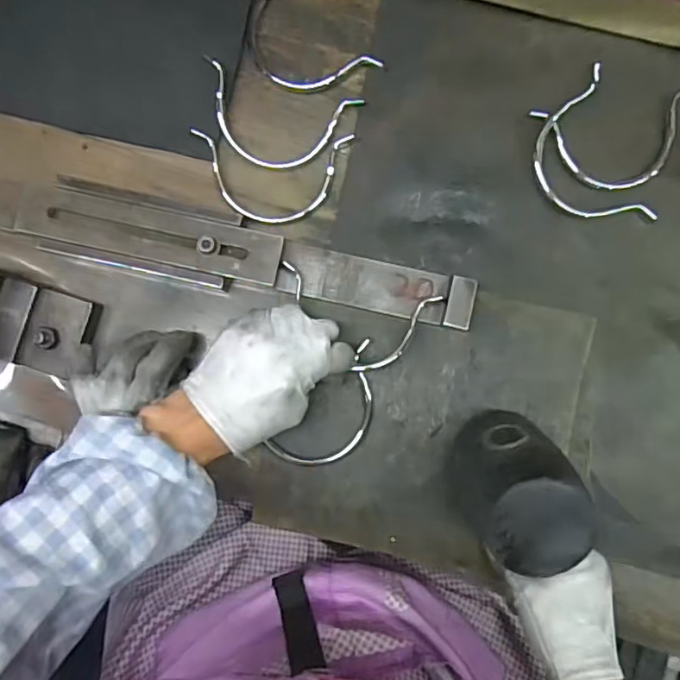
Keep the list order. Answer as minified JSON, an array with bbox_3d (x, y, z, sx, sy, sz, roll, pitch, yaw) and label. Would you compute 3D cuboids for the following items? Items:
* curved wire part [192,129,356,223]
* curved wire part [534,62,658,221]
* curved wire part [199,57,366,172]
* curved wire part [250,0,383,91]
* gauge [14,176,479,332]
[{"bbox_3d":[-0.052,-0.128,0.462,0.124,0.013,0.069,0,89,0],"label":"curved wire part"},{"bbox_3d":[0.188,-0.135,0.449,0.069,0.024,0.120,-26,89,-1],"label":"curved wire part"},{"bbox_3d":[-0.051,-0.172,0.462,0.124,0.021,0.068,17,89,0],"label":"curved wire part"},{"bbox_3d":[-0.034,-0.232,0.459,0.067,0.013,0.121,-45,87,4],"label":"curved wire part"},{"bbox_3d":[-0.072,-0.063,0.451,0.346,0.027,0.056,13,89,0],"label":"gauge"}]

